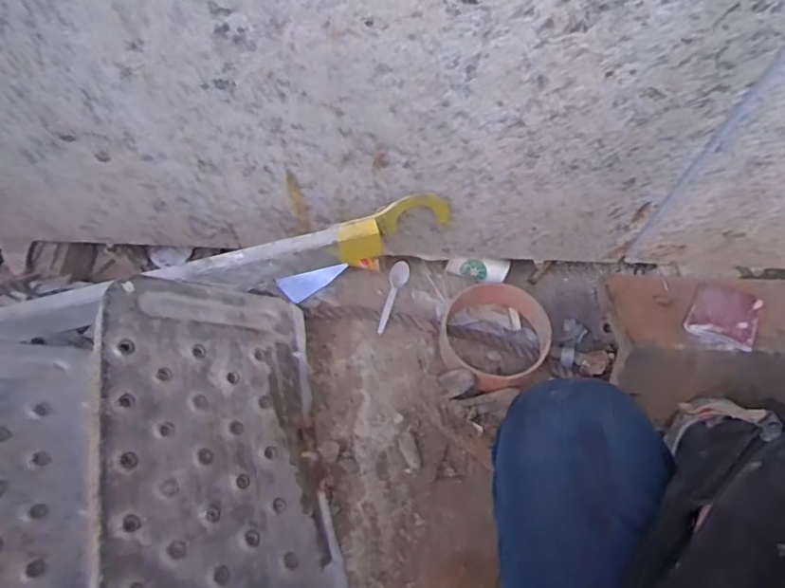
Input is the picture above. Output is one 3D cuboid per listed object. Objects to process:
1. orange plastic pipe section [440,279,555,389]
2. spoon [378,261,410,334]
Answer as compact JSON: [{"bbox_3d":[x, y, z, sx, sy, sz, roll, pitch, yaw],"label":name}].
[{"bbox_3d":[0.154,0.063,0.873,0.163,0.064,0.179,0,66,0],"label":"orange plastic pipe section"},{"bbox_3d":[0.002,0.004,0.938,0.029,0.028,0.140,13,66,5],"label":"spoon"}]

